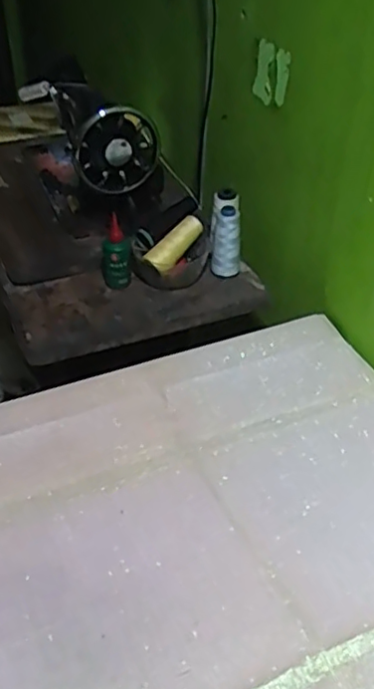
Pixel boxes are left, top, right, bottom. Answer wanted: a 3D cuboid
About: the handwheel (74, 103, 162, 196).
[{"bbox_3d":[-0.108,-0.300,0.995,0.125,0.129,0.049,-21,45,-24],"label":"handwheel"}]

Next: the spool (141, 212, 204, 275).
[{"bbox_3d":[-0.014,-0.162,1.007,0.037,0.035,0.127,30,65,31],"label":"spool"}]

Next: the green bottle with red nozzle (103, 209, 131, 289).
[{"bbox_3d":[-0.108,-0.137,0.985,0.041,0.114,0.032,-4,40,-6],"label":"green bottle with red nozzle"}]

